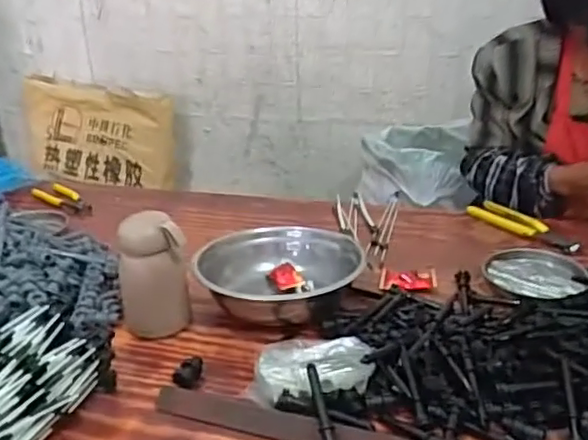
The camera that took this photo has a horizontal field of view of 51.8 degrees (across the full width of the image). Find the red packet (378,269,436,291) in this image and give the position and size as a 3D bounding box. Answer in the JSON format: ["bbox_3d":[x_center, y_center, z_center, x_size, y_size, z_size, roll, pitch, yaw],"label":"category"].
[{"bbox_3d":[0.154,0.079,0.819,0.075,0.013,0.045,4,25,13],"label":"red packet"}]

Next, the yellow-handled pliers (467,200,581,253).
[{"bbox_3d":[0.366,0.009,0.975,0.053,0.017,0.185,-15,27,-27],"label":"yellow-handled pliers"}]

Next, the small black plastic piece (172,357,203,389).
[{"bbox_3d":[-0.114,0.166,0.652,0.024,0.020,0.033,6,25,18],"label":"small black plastic piece"}]

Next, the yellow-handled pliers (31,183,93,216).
[{"bbox_3d":[-0.438,-0.038,1.152,0.139,0.031,0.048,17,30,36],"label":"yellow-handled pliers"}]

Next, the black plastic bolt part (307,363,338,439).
[{"bbox_3d":[0.026,0.178,0.563,0.017,0.011,0.094,-7,50,-10],"label":"black plastic bolt part"}]

